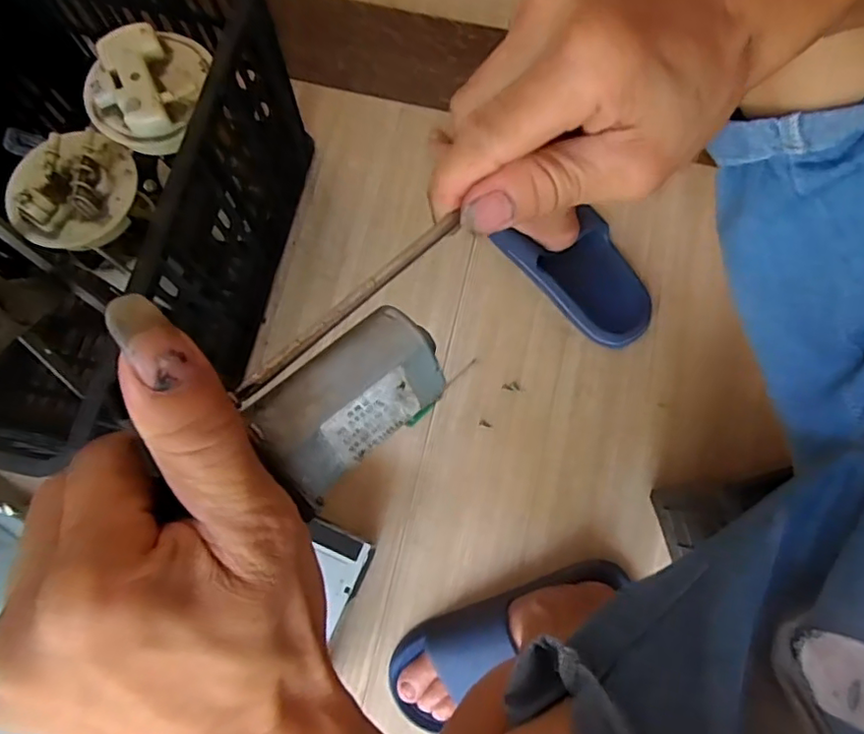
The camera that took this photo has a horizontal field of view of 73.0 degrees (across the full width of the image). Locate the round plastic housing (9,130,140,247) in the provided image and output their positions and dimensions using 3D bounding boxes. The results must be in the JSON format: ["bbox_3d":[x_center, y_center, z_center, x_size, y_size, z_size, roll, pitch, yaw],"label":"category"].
[{"bbox_3d":[-0.319,-0.160,0.523,0.086,0.041,0.106,11,76,2],"label":"round plastic housing"}]

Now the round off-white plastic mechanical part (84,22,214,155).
[{"bbox_3d":[-0.253,-0.253,0.523,0.096,0.041,0.113,8,76,2],"label":"round off-white plastic mechanical part"}]

